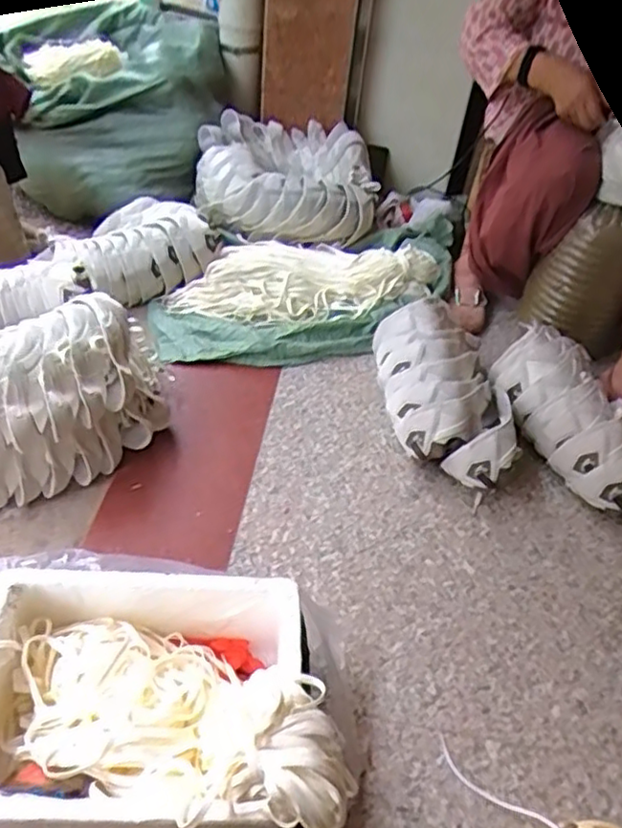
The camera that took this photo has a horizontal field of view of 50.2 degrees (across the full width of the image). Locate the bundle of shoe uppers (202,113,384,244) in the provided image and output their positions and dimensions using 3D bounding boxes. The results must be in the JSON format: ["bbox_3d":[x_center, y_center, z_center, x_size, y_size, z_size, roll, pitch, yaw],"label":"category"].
[{"bbox_3d":[-0.056,-0.556,1.533,0.415,0.188,0.316,3,43,-5],"label":"bundle of shoe uppers"}]

